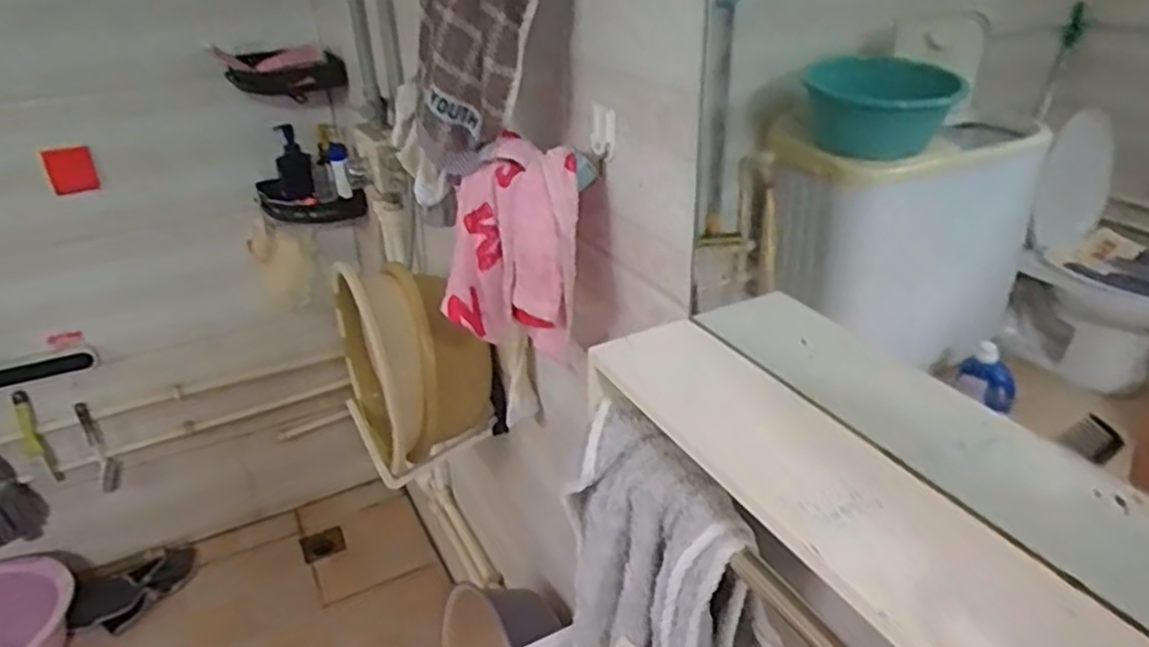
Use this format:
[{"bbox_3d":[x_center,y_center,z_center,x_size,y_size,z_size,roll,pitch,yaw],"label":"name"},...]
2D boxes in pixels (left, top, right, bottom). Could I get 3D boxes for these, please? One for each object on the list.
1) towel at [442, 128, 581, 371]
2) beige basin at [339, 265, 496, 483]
[{"bbox_3d":[-0.063,-0.061,0.719,0.129,0.195,0.122,-5,29,-5],"label":"towel"},{"bbox_3d":[-0.258,0.047,1.156,0.172,0.258,0.254,-18,33,-26],"label":"beige basin"}]

